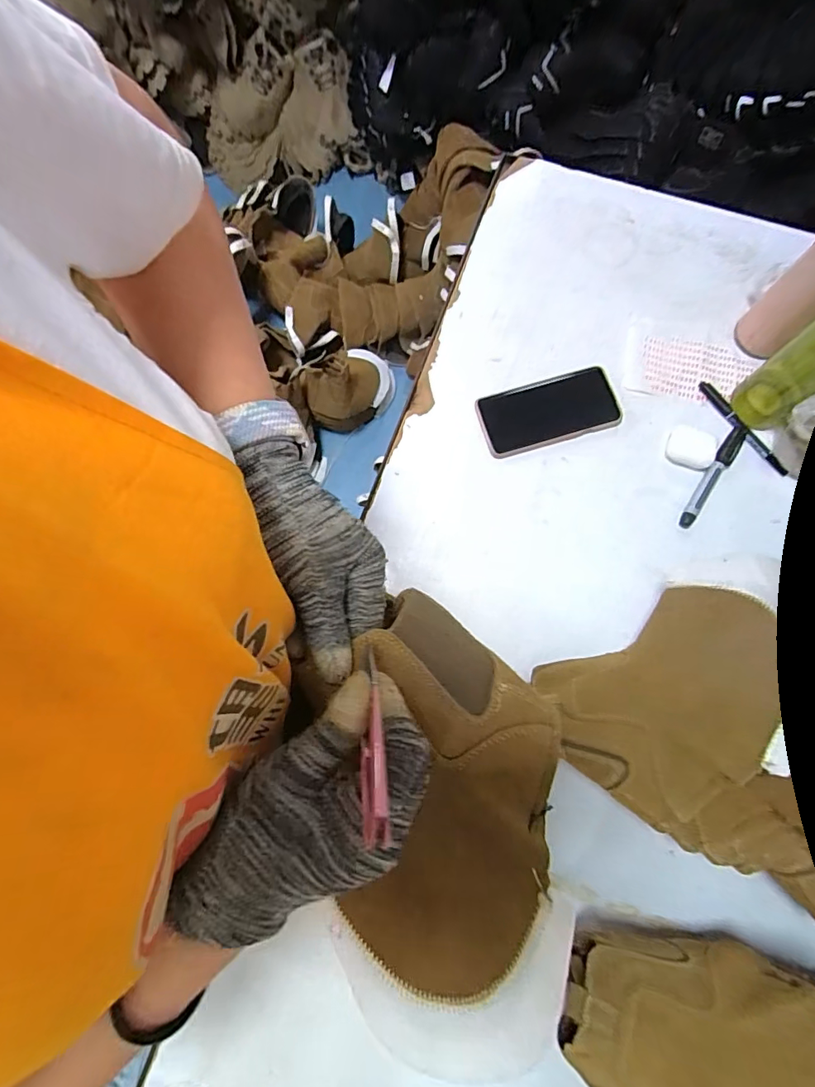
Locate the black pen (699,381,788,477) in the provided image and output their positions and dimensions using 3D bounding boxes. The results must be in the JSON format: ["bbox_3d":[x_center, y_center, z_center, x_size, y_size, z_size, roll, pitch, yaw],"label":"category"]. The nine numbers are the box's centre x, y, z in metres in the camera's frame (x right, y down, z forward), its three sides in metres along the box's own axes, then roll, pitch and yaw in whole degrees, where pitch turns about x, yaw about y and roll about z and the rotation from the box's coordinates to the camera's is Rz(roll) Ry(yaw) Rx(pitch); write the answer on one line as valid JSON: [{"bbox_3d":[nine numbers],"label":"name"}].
[{"bbox_3d":[0.396,-0.136,0.589,0.016,0.007,0.140,-33,79,-7],"label":"black pen"}]

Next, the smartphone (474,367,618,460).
[{"bbox_3d":[0.168,-0.157,0.593,0.163,0.007,0.080,-16,77,-3],"label":"smartphone"}]

